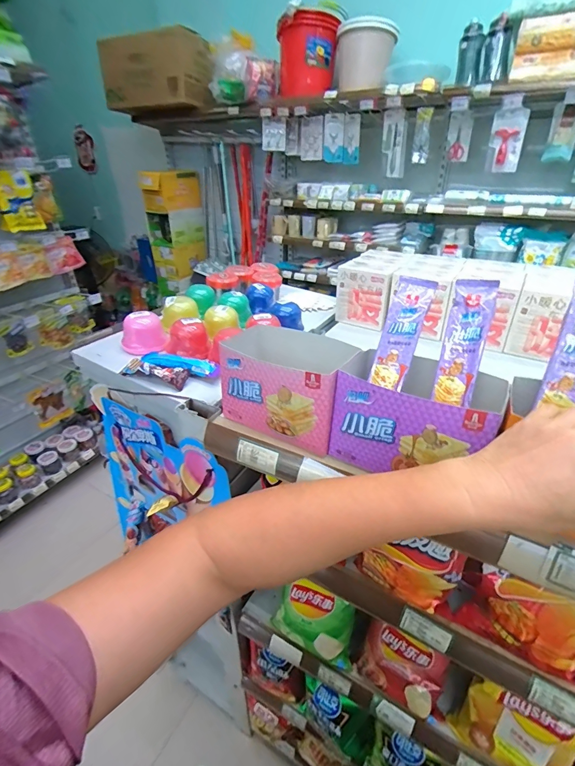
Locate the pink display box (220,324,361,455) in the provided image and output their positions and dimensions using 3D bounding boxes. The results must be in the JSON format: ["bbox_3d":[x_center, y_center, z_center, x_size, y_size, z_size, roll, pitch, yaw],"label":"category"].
[{"bbox_3d":[-0.001,-0.010,0.487,0.166,0.126,0.100,17,35,27],"label":"pink display box"}]

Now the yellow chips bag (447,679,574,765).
[{"bbox_3d":[0.325,0.507,0.533,0.148,0.131,0.048,19,36,29],"label":"yellow chips bag"}]

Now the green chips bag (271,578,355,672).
[{"bbox_3d":[0.045,0.425,0.667,0.150,0.136,0.054,11,33,19],"label":"green chips bag"}]

